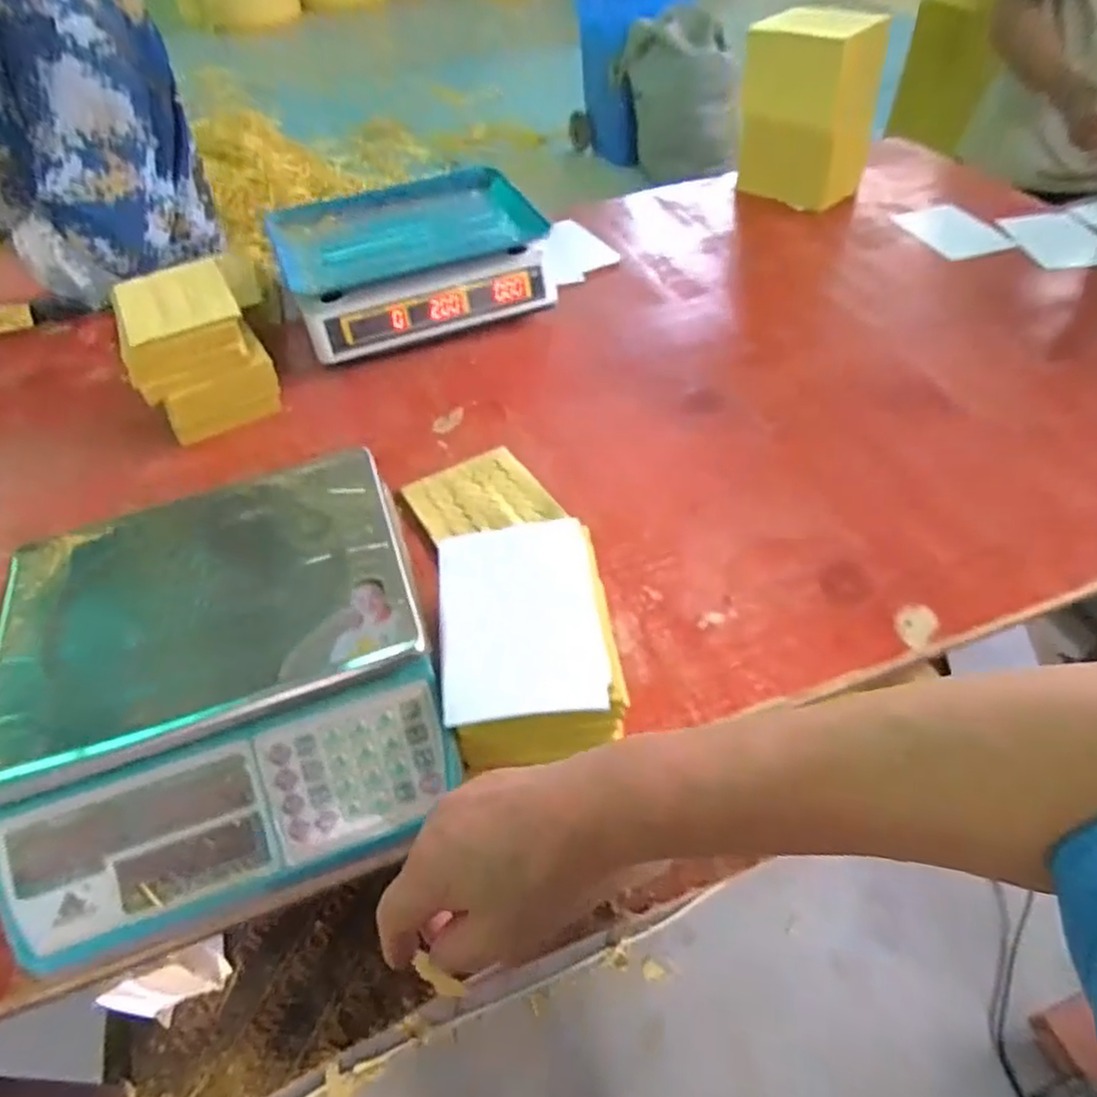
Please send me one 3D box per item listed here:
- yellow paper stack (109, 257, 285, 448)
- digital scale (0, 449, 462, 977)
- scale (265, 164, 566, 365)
[{"bbox_3d":[-0.409,-0.224,0.792,0.134,0.120,0.163,-29,54,-18],"label":"yellow paper stack"},{"bbox_3d":[-0.251,0.100,0.516,0.319,0.110,0.318,-17,52,-10],"label":"digital scale"},{"bbox_3d":[-0.182,-0.381,0.913,0.328,0.103,0.256,-19,52,-11],"label":"scale"}]

